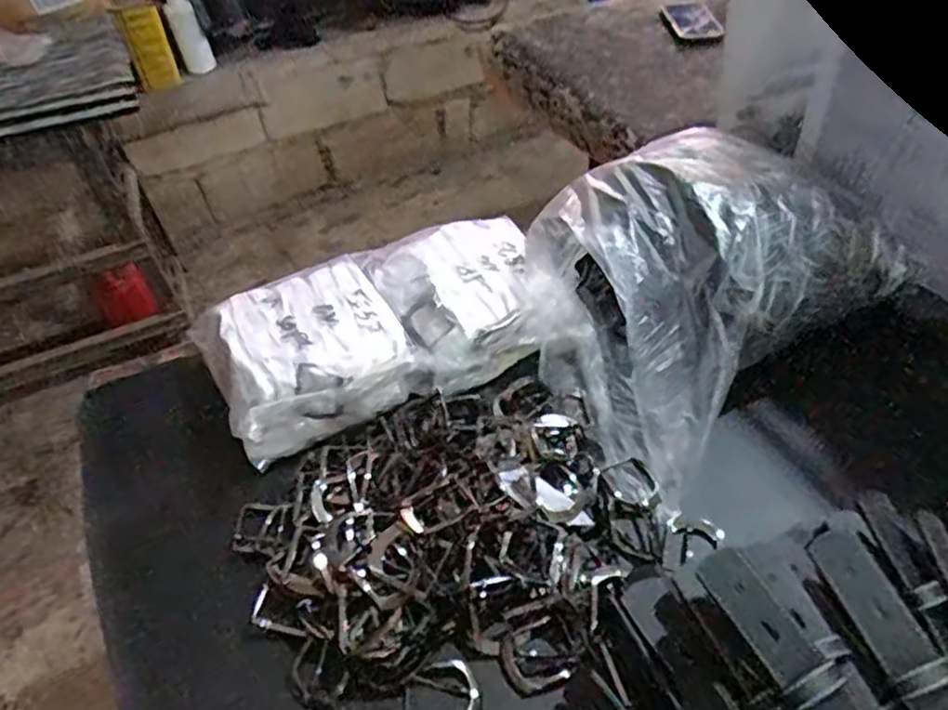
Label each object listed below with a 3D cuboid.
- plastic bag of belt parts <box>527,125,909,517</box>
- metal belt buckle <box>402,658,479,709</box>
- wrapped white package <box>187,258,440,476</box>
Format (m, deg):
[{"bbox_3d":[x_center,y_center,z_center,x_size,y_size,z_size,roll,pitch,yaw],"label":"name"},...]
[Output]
[{"bbox_3d":[0.205,-0.082,0.638,0.320,0.161,0.243,-33,51,-25],"label":"plastic bag of belt parts"},{"bbox_3d":[-0.024,0.238,0.476,0.053,0.011,0.045,-6,45,-1],"label":"metal belt buckle"},{"bbox_3d":[-0.160,-0.004,0.651,0.175,0.079,0.175,-25,48,-18],"label":"wrapped white package"}]

